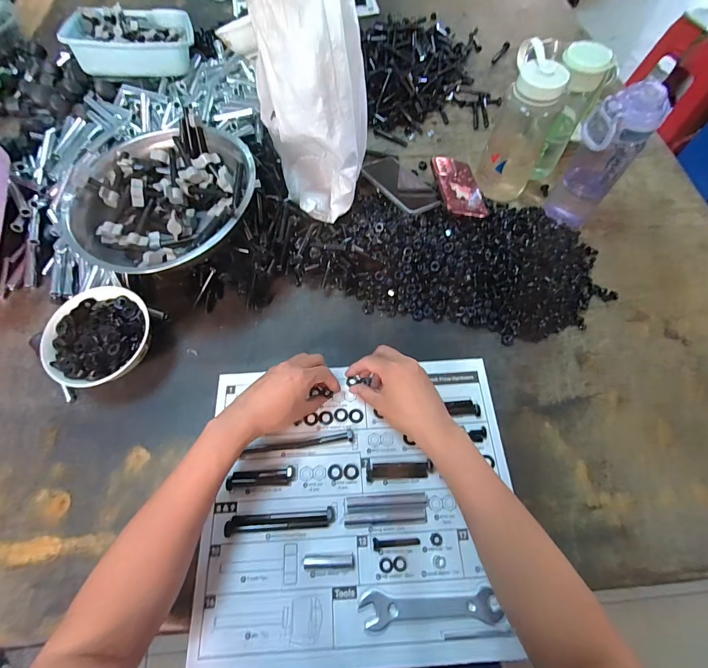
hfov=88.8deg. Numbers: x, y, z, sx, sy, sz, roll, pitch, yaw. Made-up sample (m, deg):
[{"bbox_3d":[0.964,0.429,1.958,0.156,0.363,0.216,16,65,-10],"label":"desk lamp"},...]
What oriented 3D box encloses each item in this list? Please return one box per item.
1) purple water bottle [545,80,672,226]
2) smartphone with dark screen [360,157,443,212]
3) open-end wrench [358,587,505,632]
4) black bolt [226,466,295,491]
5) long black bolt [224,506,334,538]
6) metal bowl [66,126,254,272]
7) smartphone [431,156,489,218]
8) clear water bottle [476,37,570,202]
[{"bbox_3d":[0.367,-0.258,0.549,0.083,0.204,0.076,-37,69,-15],"label":"purple water bottle"},{"bbox_3d":[0.087,-0.272,0.659,0.085,0.007,0.169,-24,57,-20],"label":"smartphone with dark screen"},{"bbox_3d":[0.082,0.299,0.393,0.149,0.006,0.033,-2,64,1],"label":"open-end wrench"},{"bbox_3d":[-0.116,0.178,0.452,0.080,0.014,0.019,-8,64,-2],"label":"black bolt"},{"bbox_3d":[-0.087,0.222,0.429,0.123,0.013,0.020,-5,64,-1],"label":"long black bolt"},{"bbox_3d":[-0.260,-0.185,0.511,0.242,0.073,0.242,-1,64,1],"label":"metal bowl"},{"bbox_3d":[0.188,-0.265,0.646,0.079,0.013,0.169,5,55,-9],"label":"smartphone"},{"bbox_3d":[0.268,-0.318,0.584,0.095,0.198,0.080,22,67,12],"label":"clear water bottle"}]

